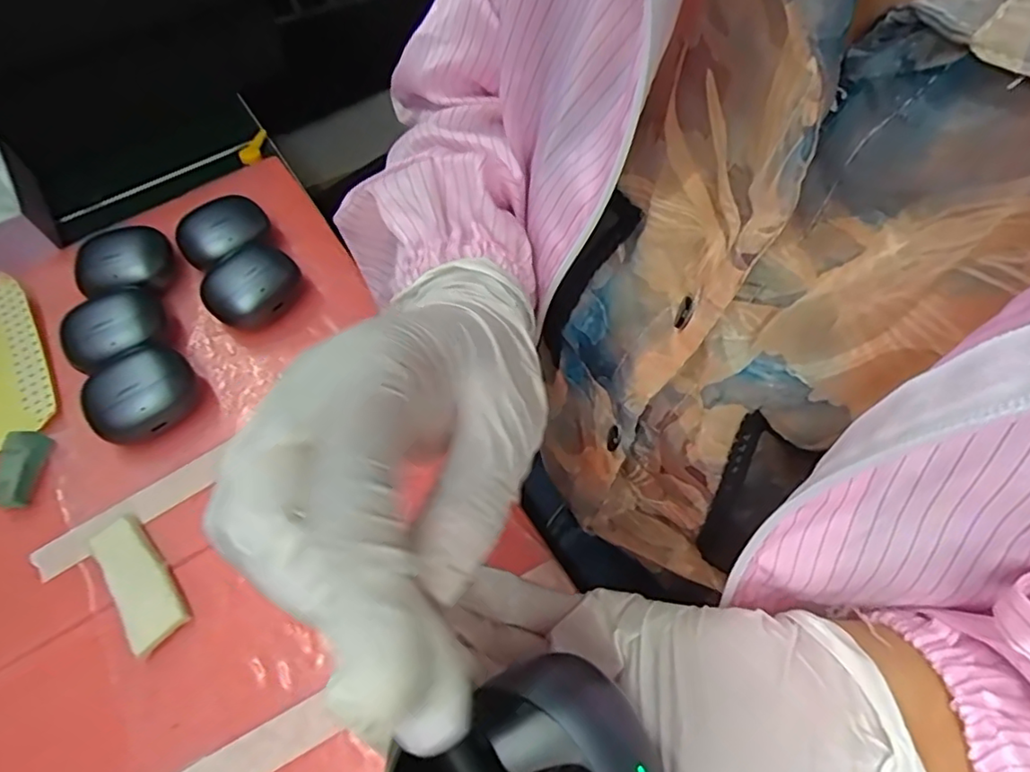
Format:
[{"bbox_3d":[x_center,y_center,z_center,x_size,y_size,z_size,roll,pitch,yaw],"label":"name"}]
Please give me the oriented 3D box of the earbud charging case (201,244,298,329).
[{"bbox_3d":[-0.162,-0.060,0.360,0.054,0.032,0.044,-34,65,-16],"label":"earbud charging case"}]

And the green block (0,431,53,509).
[{"bbox_3d":[-0.263,0.043,0.310,0.015,0.017,0.040,-5,60,-1],"label":"green block"}]

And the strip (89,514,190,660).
[{"bbox_3d":[-0.184,0.094,0.286,0.026,0.011,0.068,-35,65,-17],"label":"strip"}]

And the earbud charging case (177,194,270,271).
[{"bbox_3d":[-0.188,-0.097,0.381,0.055,0.031,0.041,-39,66,-18],"label":"earbud charging case"}]

